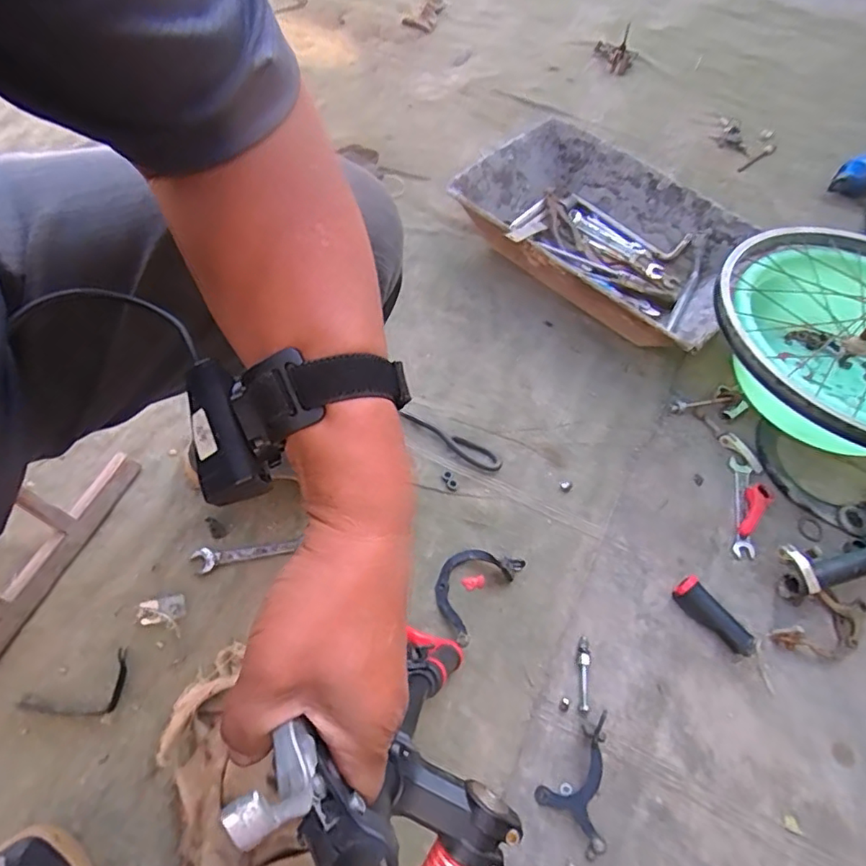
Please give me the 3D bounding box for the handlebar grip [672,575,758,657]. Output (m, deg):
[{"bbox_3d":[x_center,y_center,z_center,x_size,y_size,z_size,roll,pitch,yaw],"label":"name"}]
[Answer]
[{"bbox_3d":[0.344,0.225,0.690,0.034,0.026,0.105,-35,66,-22],"label":"handlebar grip"}]

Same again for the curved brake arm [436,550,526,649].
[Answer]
[{"bbox_3d":[0.044,0.187,0.696,0.079,0.028,0.125,34,63,17],"label":"curved brake arm"}]

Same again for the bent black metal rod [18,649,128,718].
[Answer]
[{"bbox_3d":[-0.387,0.290,0.616,0.108,0.006,0.059,-24,62,-17],"label":"bent black metal rod"}]

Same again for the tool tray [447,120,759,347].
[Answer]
[{"bbox_3d":[0.287,-0.333,0.981,0.477,0.123,0.326,36,63,18],"label":"tool tray"}]

